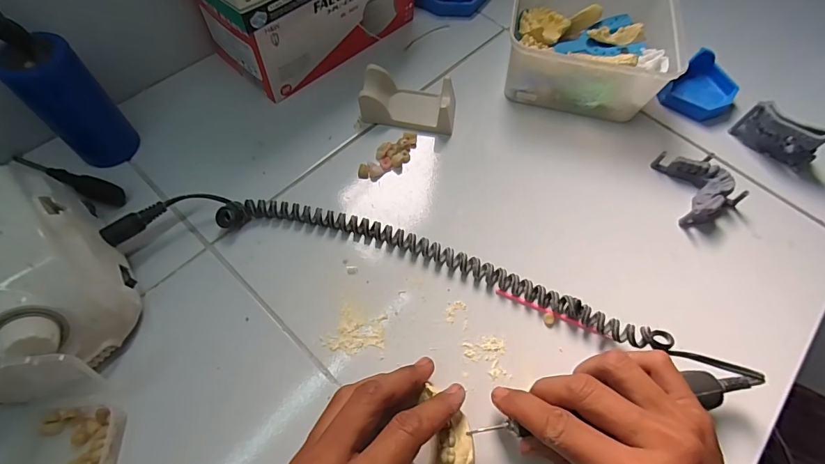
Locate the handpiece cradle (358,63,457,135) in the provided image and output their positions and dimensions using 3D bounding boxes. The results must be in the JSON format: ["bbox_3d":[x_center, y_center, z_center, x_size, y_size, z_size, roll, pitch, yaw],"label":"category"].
[{"bbox_3d":[-0.002,-0.133,0.406,0.089,0.030,0.053,7,62,0],"label":"handpiece cradle"}]

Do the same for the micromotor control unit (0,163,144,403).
[{"bbox_3d":[-0.256,0.035,0.274,0.104,0.082,0.149,-38,71,-21],"label":"micromotor control unit"}]

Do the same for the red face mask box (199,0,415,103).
[{"bbox_3d":[-0.092,-0.225,0.416,0.211,0.081,0.088,-38,71,-21],"label":"red face mask box"}]

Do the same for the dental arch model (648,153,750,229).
[{"bbox_3d":[0.269,-0.043,0.385,0.058,0.025,0.070,-6,63,-7],"label":"dental arch model"}]

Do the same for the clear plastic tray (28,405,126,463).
[{"bbox_3d":[-0.215,0.139,0.261,0.054,0.016,0.053,-2,63,-5],"label":"clear plastic tray"}]

